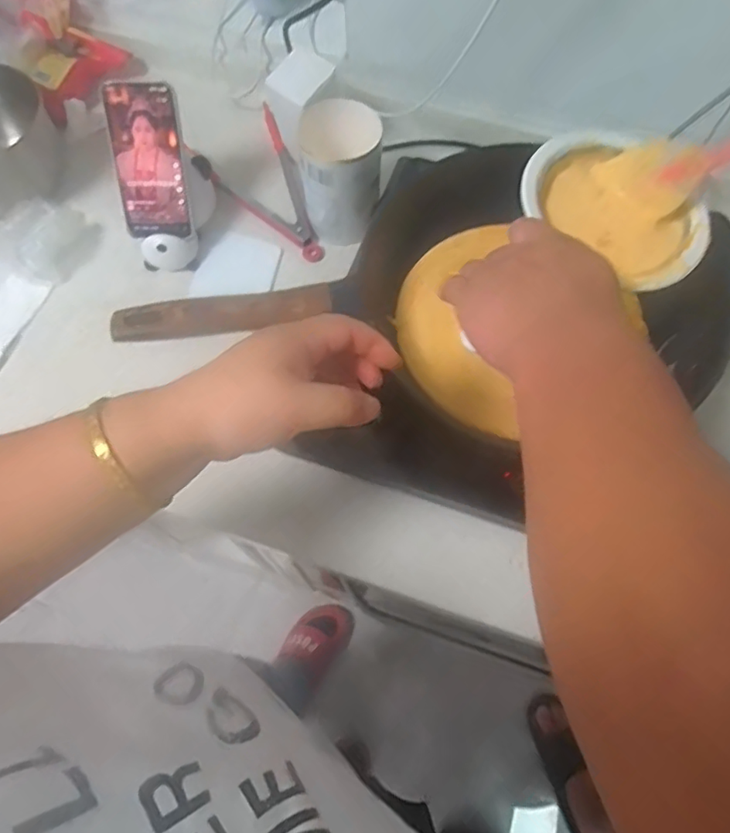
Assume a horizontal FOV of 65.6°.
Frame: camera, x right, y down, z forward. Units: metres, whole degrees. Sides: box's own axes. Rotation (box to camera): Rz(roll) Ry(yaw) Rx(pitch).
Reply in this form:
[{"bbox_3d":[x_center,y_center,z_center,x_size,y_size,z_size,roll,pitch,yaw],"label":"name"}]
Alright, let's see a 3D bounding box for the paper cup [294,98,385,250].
[{"bbox_3d":[-0.027,-0.269,0.634,0.089,0.133,0.080,-2,67,-1],"label":"paper cup"}]

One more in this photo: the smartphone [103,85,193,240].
[{"bbox_3d":[-0.233,-0.275,0.614,0.071,0.151,0.009,-3,31,-6],"label":"smartphone"}]

